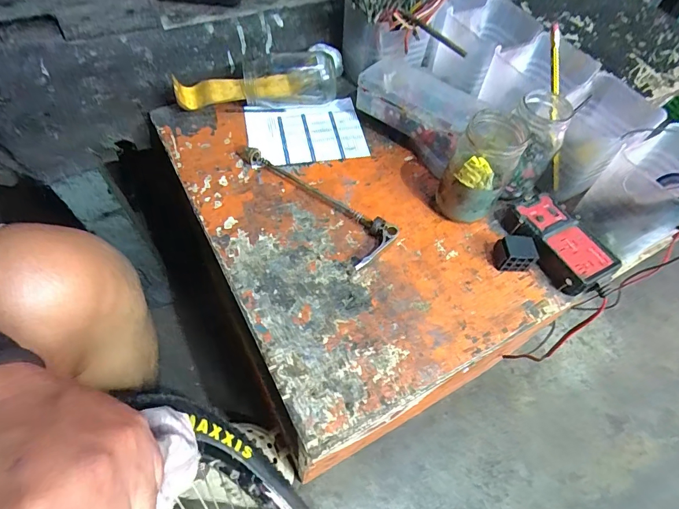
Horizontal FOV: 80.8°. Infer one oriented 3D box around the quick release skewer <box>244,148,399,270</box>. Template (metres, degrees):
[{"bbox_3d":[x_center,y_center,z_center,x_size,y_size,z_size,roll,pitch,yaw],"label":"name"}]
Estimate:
[{"bbox_3d":[-0.022,-0.063,0.424,0.057,0.026,0.186,-36,68,-24],"label":"quick release skewer"}]

